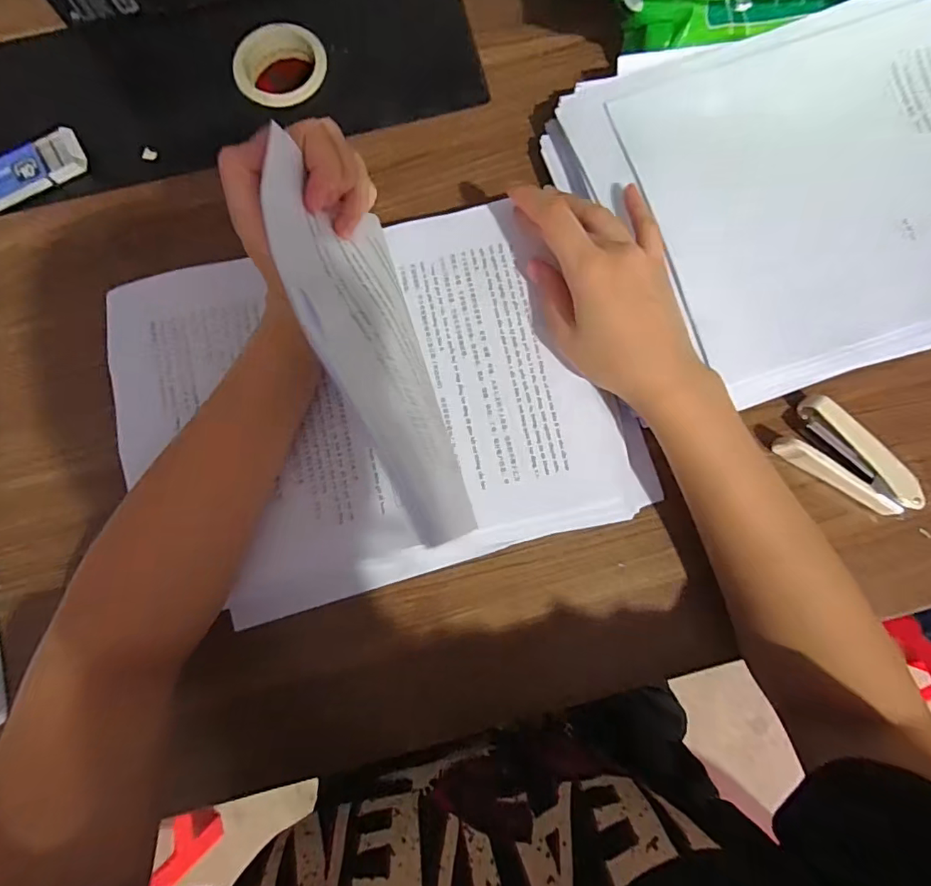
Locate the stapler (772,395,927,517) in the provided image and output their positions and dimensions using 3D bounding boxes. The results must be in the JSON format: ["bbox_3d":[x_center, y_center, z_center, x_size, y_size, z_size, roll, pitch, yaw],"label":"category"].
[{"bbox_3d":[0.251,0.013,0.331,0.086,0.024,0.043,39,83,5],"label":"stapler"}]

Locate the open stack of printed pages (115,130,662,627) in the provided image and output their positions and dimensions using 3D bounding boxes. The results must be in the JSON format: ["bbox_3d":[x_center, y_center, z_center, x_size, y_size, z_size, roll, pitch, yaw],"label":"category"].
[{"bbox_3d":[-0.055,-0.034,0.279,0.311,0.129,0.222,-16,82,-3],"label":"open stack of printed pages"}]

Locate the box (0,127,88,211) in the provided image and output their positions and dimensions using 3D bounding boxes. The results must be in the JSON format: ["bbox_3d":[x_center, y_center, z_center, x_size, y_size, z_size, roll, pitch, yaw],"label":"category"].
[{"bbox_3d":[-0.313,-0.195,0.363,0.078,0.015,0.029,-30,83,-5],"label":"box"}]

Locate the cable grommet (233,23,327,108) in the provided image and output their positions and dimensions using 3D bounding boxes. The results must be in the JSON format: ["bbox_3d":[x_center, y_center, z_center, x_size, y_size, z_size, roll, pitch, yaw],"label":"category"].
[{"bbox_3d":[-0.140,-0.286,0.386,0.069,0.018,0.053,-22,82,-4],"label":"cable grommet"}]

